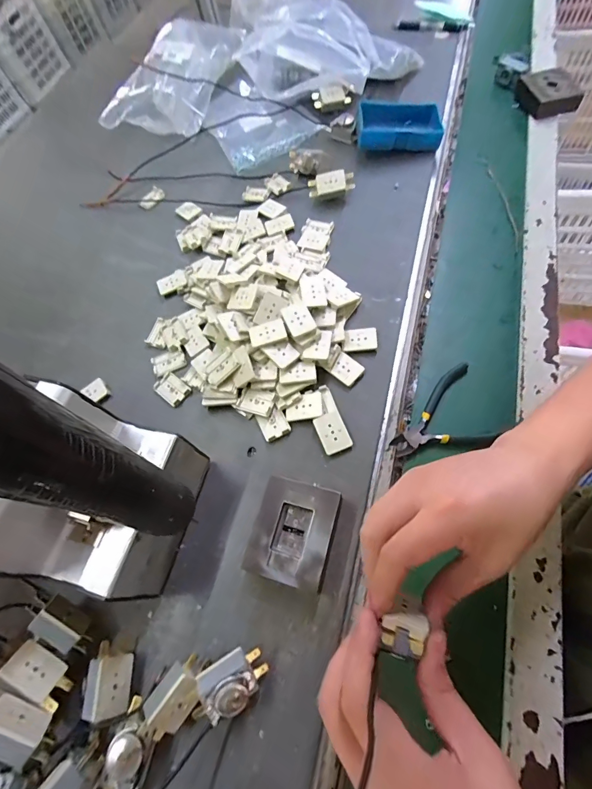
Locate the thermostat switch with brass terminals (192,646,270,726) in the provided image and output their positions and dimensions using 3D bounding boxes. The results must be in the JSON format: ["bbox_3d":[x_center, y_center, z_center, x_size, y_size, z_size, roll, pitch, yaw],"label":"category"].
[{"bbox_3d":[-0.050,0.214,0.278,0.055,0.033,0.034,-25,66,-10],"label":"thermostat switch with brass terminals"}]

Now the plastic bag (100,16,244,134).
[{"bbox_3d":[-0.205,-0.556,0.653,0.159,0.074,0.267,22,71,19],"label":"plastic bag"}]

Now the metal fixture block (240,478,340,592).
[{"bbox_3d":[-0.002,0.119,0.324,0.064,0.033,0.079,12,66,14],"label":"metal fixture block"}]

